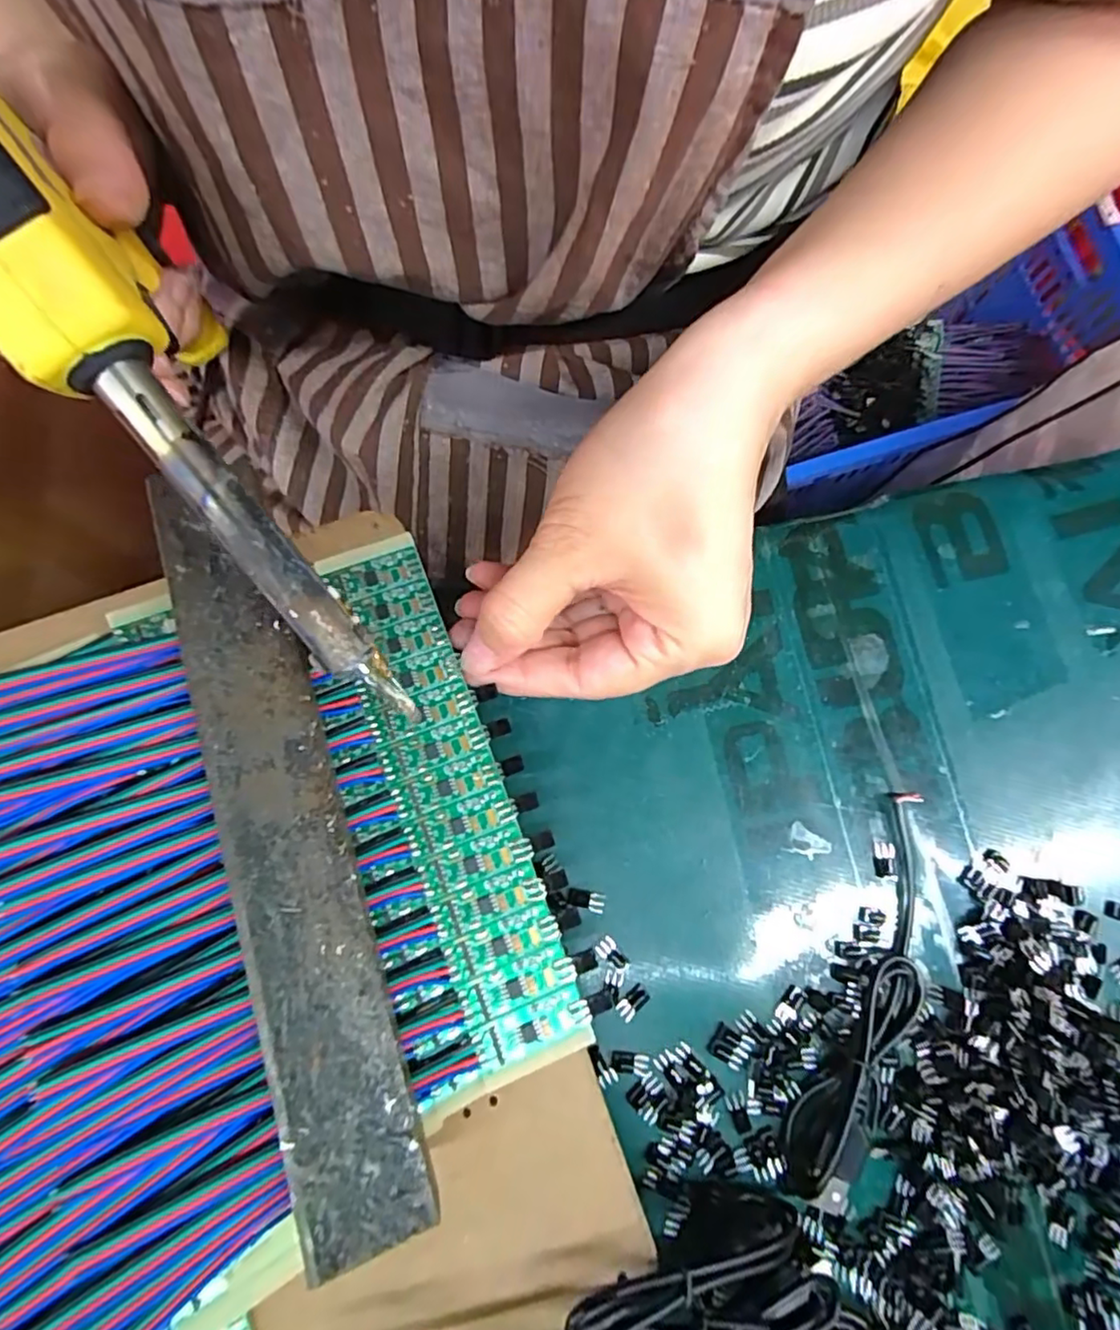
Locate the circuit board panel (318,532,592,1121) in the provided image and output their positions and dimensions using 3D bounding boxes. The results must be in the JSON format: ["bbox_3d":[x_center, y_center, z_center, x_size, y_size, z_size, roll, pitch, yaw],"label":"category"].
[{"bbox_3d":[-0.035,0.037,0.188,0.040,0.005,0.162,-17,81,-5],"label":"circuit board panel"}]

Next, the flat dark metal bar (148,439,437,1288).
[{"bbox_3d":[-0.075,0.042,0.164,0.032,0.004,0.199,-15,76,-16],"label":"flat dark metal bar"}]

